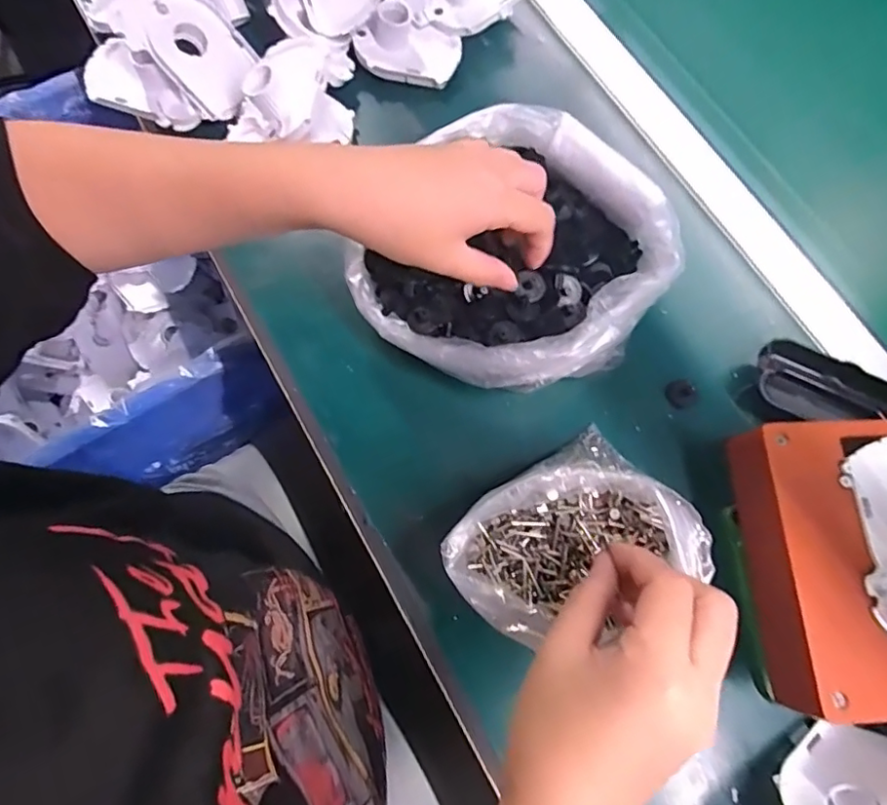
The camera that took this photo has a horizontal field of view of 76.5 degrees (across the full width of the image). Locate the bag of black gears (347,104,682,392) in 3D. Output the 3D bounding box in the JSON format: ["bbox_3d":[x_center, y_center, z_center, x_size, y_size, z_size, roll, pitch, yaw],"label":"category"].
[{"bbox_3d":[0.044,-0.090,0.355,0.177,0.078,0.156,27,74,6],"label":"bag of black gears"}]

